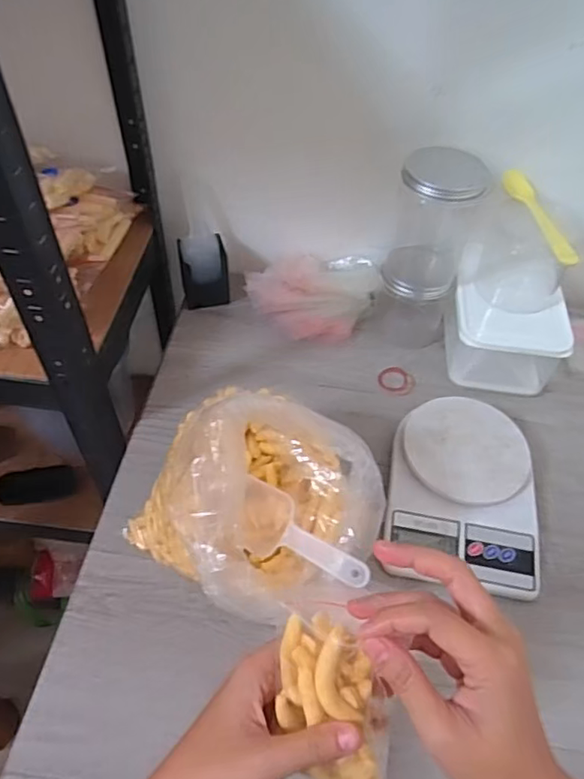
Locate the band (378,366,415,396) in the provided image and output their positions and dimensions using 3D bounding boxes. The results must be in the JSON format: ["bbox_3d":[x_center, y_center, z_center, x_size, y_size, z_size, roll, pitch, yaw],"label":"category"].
[{"bbox_3d":[0.132,-0.010,0.724,0.045,0.006,0.039,38,60,24],"label":"band"}]

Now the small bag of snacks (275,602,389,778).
[{"bbox_3d":[0.025,0.171,0.304,0.049,0.033,0.113,-20,97,-16],"label":"small bag of snacks"}]

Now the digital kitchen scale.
[{"bbox_3d":[0.178,0.107,0.611,0.148,0.044,0.205,7,53,3],"label":"digital kitchen scale"}]

